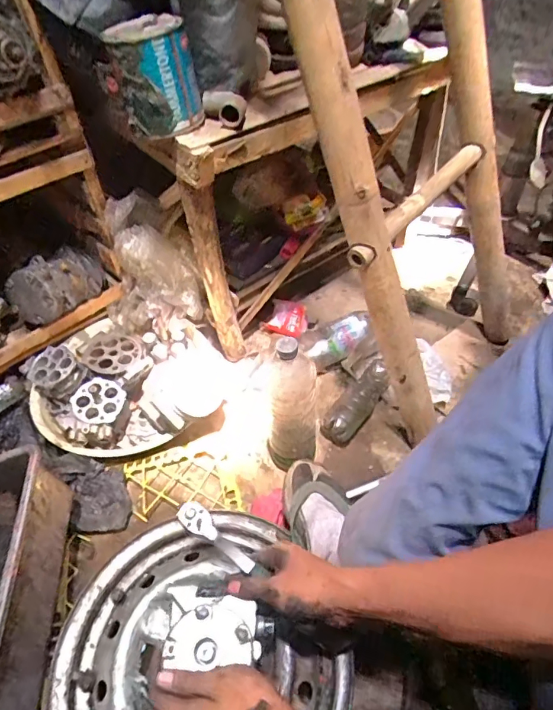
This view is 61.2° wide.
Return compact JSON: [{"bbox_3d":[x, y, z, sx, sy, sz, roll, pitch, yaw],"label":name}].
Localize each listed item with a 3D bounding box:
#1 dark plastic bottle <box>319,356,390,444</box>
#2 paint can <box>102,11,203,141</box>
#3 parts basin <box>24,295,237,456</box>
[{"bbox_3d":[0.169,0.093,0.943,0.066,0.059,0.203,29,56,26],"label":"dark plastic bottle"},{"bbox_3d":[-0.170,-0.391,0.660,0.113,0.125,0.100,-8,48,-4],"label":"paint can"},{"bbox_3d":[-0.313,0.045,0.982,0.349,0.122,0.347,-2,48,2],"label":"parts basin"}]

